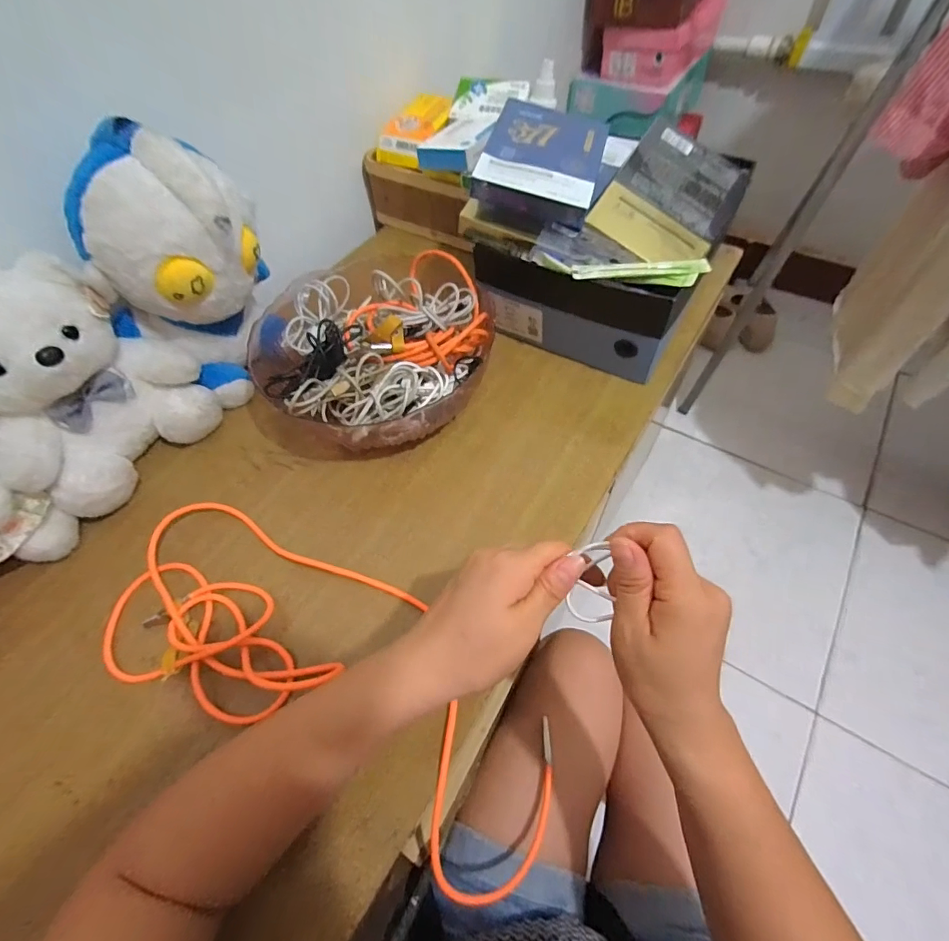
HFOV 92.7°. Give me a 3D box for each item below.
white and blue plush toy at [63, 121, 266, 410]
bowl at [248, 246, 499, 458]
[{"bbox_3d":[-0.277,-0.187,0.468,0.122,0.246,0.140,7,58,9],"label":"white and blue plush toy"},{"bbox_3d":[-0.125,-0.145,0.513,0.254,0.114,0.261,-2,58,3],"label":"bowl"}]

